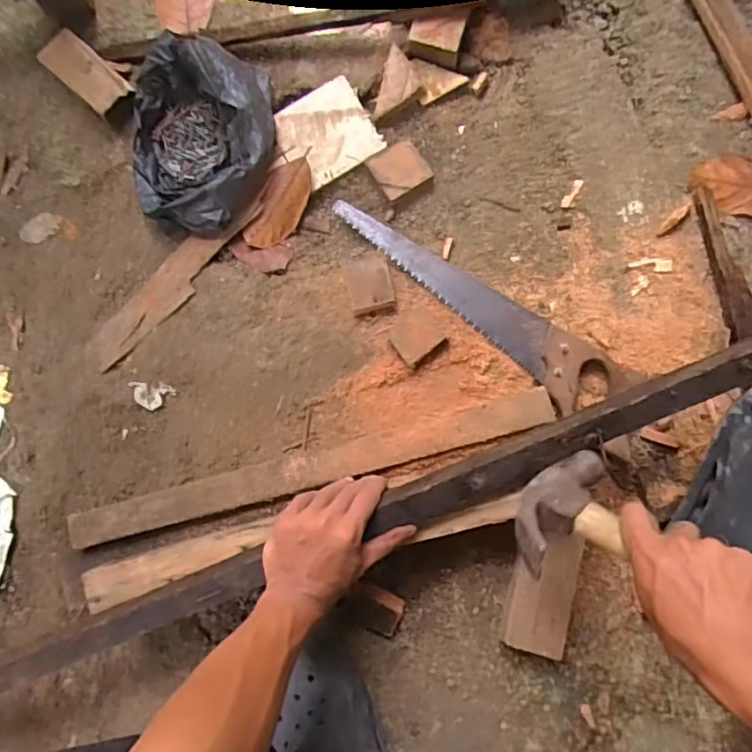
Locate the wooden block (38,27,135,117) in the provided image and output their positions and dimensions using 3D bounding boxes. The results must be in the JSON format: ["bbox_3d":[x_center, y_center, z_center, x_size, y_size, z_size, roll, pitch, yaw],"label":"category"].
[{"bbox_3d":[-0.353,-0.369,0.728,0.121,0.039,0.053,42,87,8],"label":"wooden block"}]

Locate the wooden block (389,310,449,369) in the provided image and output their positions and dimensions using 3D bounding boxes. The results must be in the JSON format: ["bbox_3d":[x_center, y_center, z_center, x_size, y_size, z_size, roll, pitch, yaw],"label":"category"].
[{"bbox_3d":[0.045,-0.044,0.664,0.052,0.021,0.050,-42,82,-2],"label":"wooden block"}]

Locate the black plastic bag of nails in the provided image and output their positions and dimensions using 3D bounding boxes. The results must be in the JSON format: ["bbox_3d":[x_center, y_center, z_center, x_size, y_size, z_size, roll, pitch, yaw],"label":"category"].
[{"bbox_3d":[-0.211,-0.279,0.692,0.176,0.069,0.211,11,84,6],"label":"black plastic bag of nails"}]

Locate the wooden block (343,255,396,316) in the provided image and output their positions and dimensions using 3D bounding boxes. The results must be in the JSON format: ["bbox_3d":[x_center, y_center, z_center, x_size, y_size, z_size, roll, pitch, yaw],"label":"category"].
[{"bbox_3d":[-0.007,-0.106,0.682,0.051,0.014,0.072,-13,82,3],"label":"wooden block"}]

